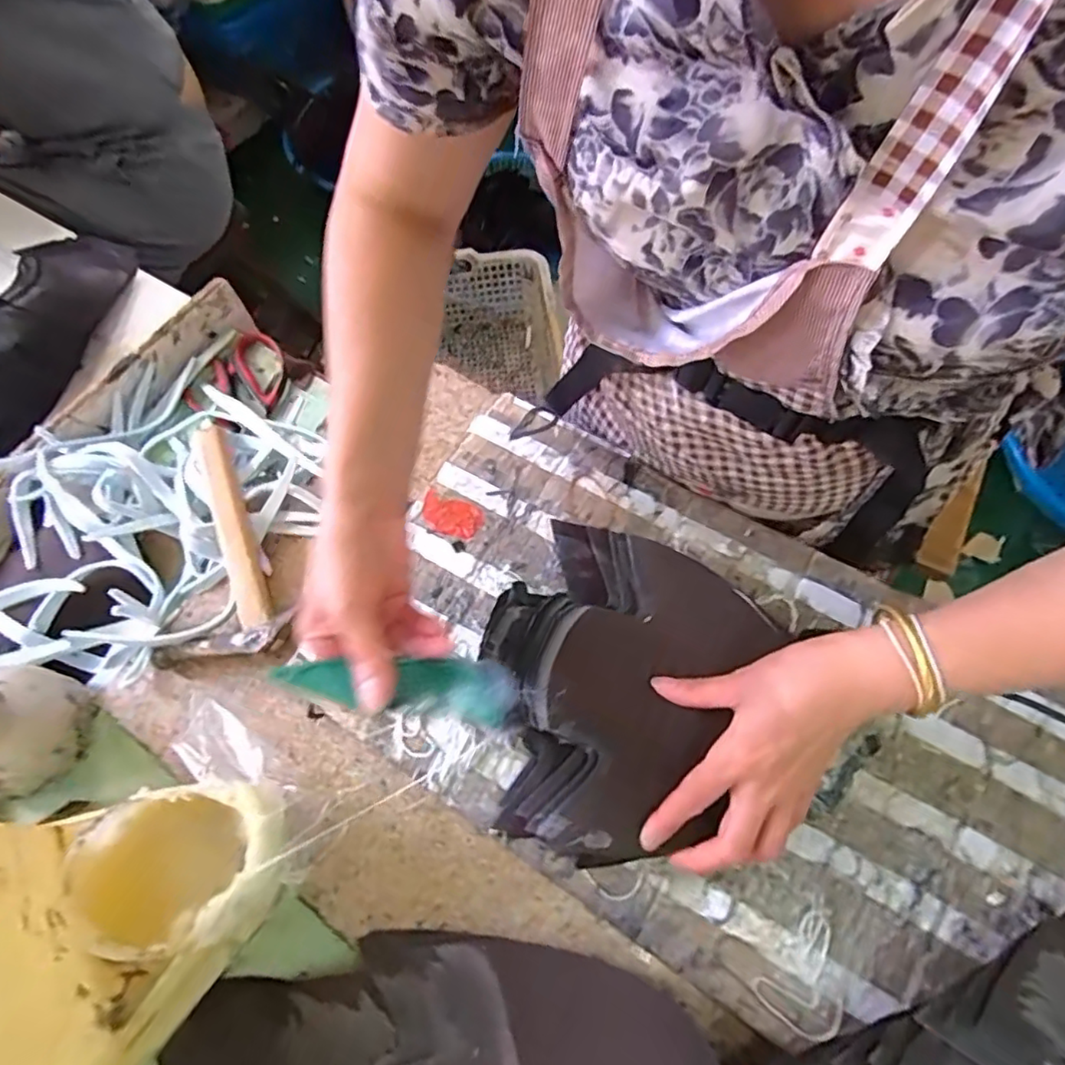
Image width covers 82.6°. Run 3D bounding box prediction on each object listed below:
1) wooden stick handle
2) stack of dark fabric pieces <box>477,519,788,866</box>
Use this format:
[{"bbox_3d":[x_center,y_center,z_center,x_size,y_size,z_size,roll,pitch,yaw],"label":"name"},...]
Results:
[{"bbox_3d":[-0.235,-0.008,0.474,0.025,0.014,0.172,-18,79,-11],"label":"wooden stick handle"},{"bbox_3d":[0.046,0.101,0.406,0.166,0.052,0.202,26,64,12],"label":"stack of dark fabric pieces"}]

